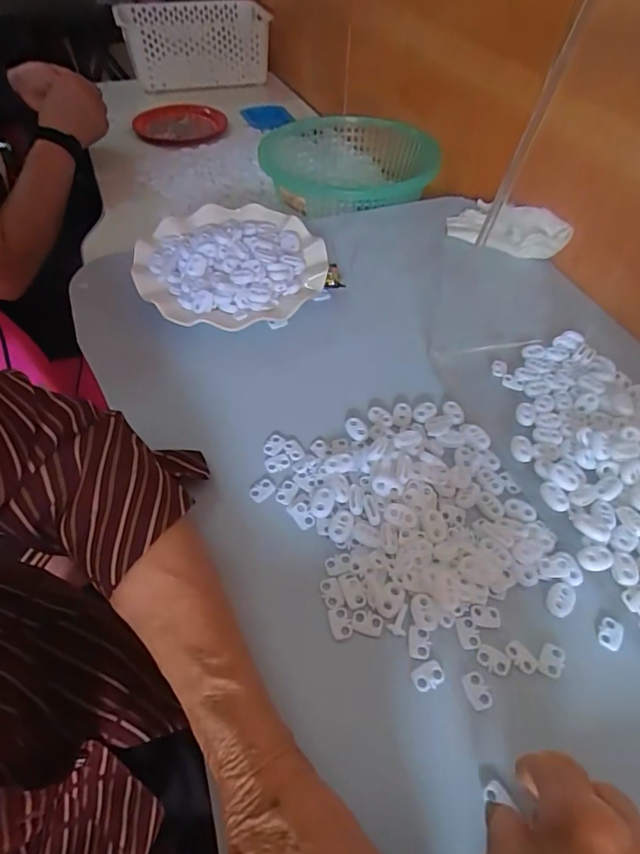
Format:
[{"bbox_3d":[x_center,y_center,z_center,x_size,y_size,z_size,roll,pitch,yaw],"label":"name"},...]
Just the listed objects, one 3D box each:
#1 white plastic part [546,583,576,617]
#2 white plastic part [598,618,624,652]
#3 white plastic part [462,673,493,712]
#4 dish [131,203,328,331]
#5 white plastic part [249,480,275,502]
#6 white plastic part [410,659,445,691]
[{"bbox_3d":[0.150,0.107,0.294,0.020,0.005,0.016,-37,60,-25],"label":"white plastic part"},{"bbox_3d":[0.175,0.124,0.284,0.013,0.004,0.018,29,57,21],"label":"white plastic part"},{"bbox_3d":[0.087,0.147,0.263,0.013,0.004,0.018,-13,53,-10],"label":"white plastic part"},{"bbox_3d":[-0.084,-0.155,0.467,0.181,0.041,0.171,0,52,0],"label":"dish"},{"bbox_3d":[-0.041,0.045,0.339,0.019,0.004,0.012,-37,61,-25],"label":"white plastic part"},{"bbox_3d":[0.061,0.141,0.267,0.019,0.004,0.013,-19,54,-14],"label":"white plastic part"}]

